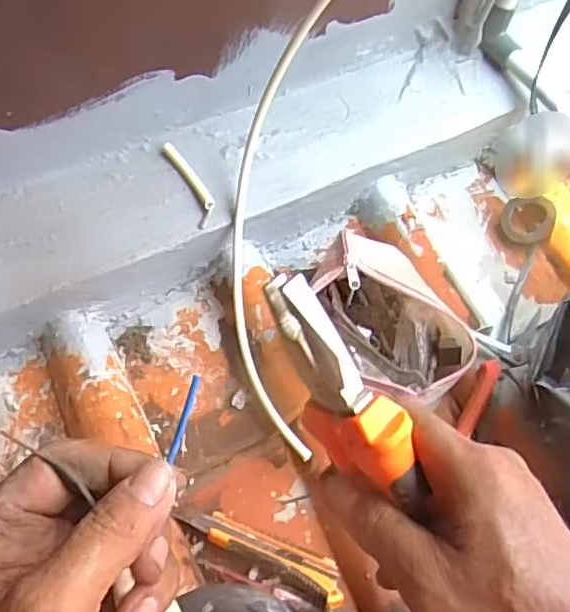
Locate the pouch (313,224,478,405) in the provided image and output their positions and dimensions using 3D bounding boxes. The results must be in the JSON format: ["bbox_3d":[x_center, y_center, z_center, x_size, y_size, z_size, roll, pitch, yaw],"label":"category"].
[{"bbox_3d":[0.088,0.017,0.594,0.185,0.071,0.125,36,64,23],"label":"pouch"}]

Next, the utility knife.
[{"bbox_3d":[-0.025,0.229,0.552,0.161,0.029,0.022,21,59,15],"label":"utility knife"}]

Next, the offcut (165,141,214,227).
[{"bbox_3d":[-0.098,-0.125,0.622,0.022,0.006,0.096,-28,80,-16],"label":"offcut"}]

